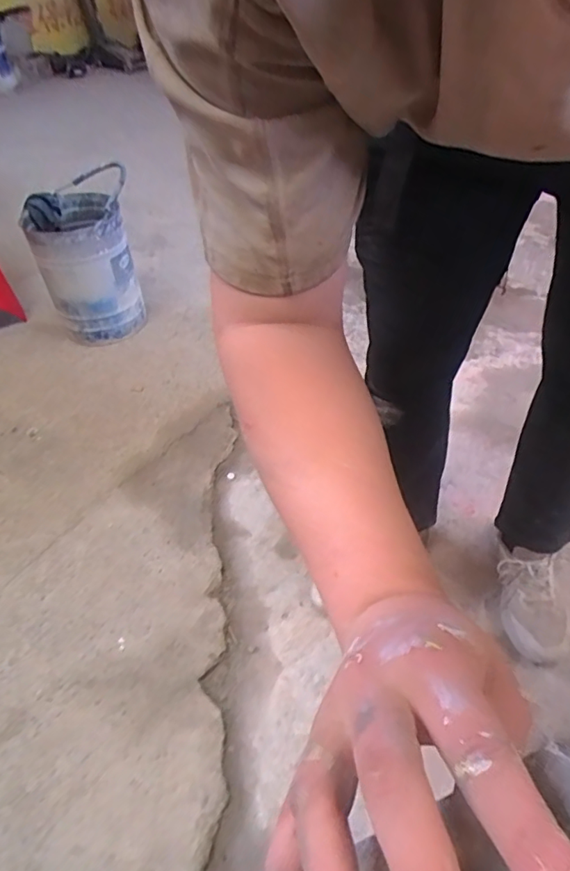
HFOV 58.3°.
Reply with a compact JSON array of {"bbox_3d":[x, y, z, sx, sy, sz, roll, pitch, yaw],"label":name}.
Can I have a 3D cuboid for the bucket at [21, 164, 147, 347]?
[{"bbox_3d":[-0.599,-0.533,1.552,0.315,0.414,0.328,-17,47,-12],"label":"bucket"}]

